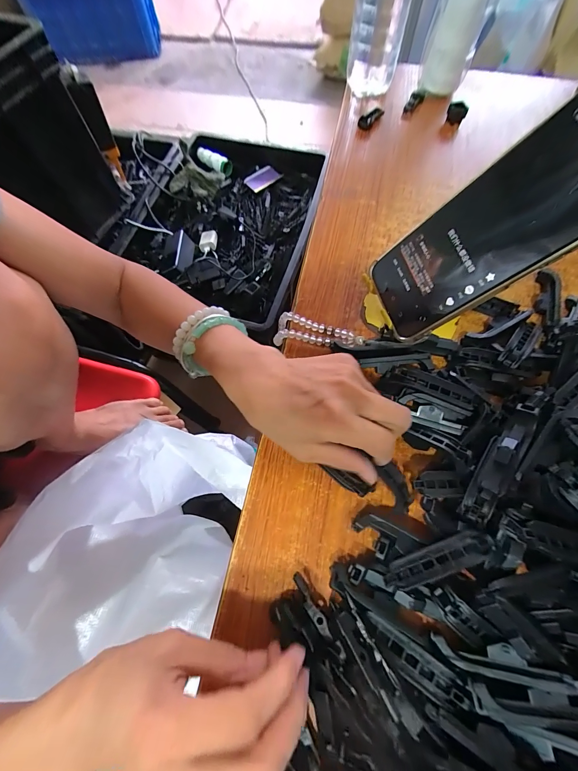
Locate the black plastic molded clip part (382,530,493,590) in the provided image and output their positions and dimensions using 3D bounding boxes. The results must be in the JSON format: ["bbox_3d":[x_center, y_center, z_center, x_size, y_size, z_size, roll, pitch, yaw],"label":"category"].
[{"bbox_3d":[0.097,0.115,0.205,0.070,0.008,0.018,-27,68,7],"label":"black plastic molded clip part"}]

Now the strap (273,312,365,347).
[{"bbox_3d":[0.028,-0.053,0.301,0.082,0.012,0.034,8,67,4],"label":"strap"}]

